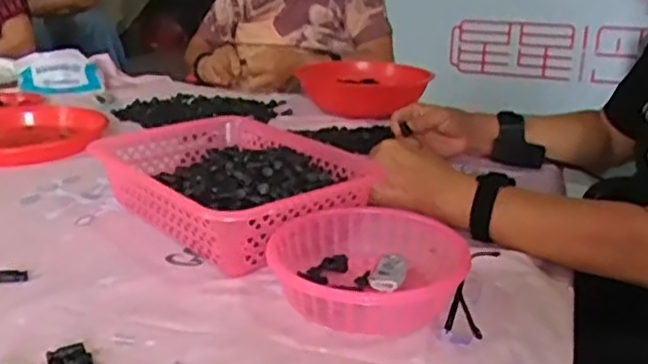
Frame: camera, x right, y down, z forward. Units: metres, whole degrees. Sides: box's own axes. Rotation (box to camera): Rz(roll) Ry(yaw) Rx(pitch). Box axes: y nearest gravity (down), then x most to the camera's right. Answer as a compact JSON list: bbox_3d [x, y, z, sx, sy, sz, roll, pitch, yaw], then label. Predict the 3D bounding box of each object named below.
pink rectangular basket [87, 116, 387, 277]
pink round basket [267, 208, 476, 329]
[{"bbox_3d":[-0.106,0.004,0.766,0.208,0.083,0.295,-15,27,-40],"label":"pink rectangular basket"},{"bbox_3d":[0.035,0.077,0.610,0.168,0.053,0.167,2,20,-1],"label":"pink round basket"}]

